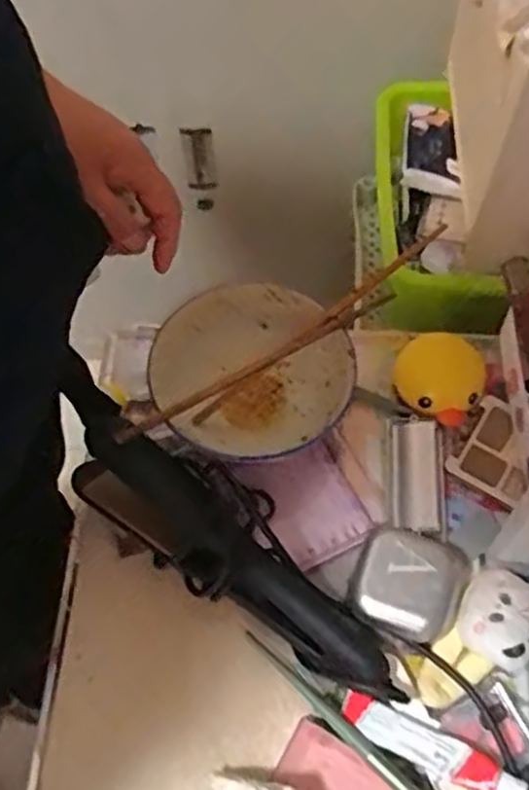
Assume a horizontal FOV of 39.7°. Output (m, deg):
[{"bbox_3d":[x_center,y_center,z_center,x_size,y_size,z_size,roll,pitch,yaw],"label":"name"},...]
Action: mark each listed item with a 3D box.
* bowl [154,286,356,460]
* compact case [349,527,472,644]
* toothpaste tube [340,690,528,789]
[{"bbox_3d":[-0.012,-0.017,0.571,0.152,0.065,0.120,-9,61,-3],"label":"bowl"},{"bbox_3d":[0.098,0.130,0.505,0.070,0.028,0.068,19,63,12],"label":"compact case"},{"bbox_3d":[0.102,0.218,0.453,0.113,0.019,0.024,24,65,14],"label":"toothpaste tube"}]

